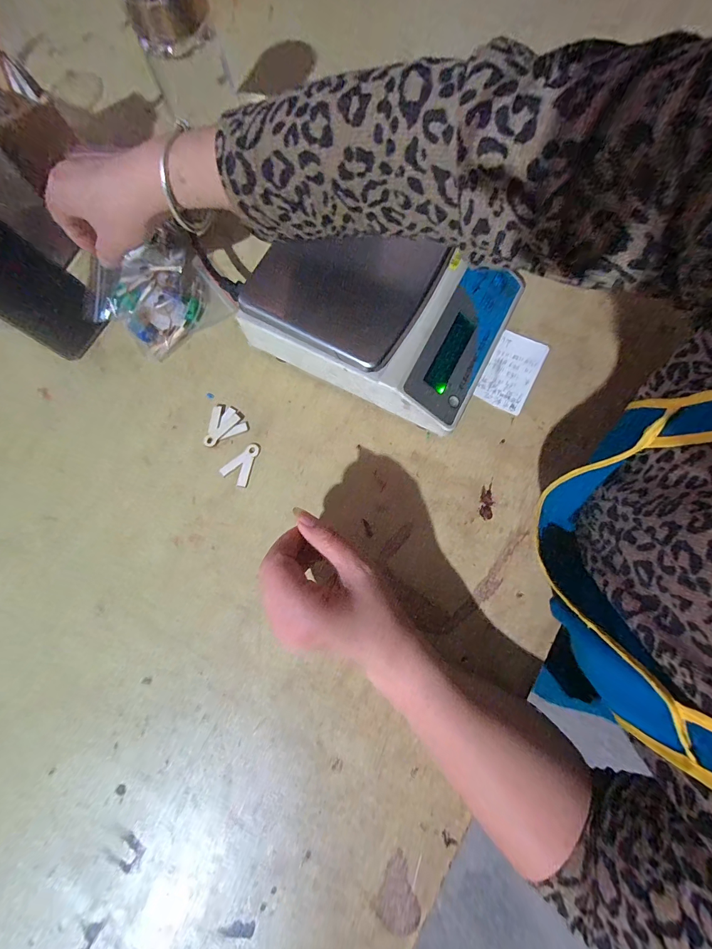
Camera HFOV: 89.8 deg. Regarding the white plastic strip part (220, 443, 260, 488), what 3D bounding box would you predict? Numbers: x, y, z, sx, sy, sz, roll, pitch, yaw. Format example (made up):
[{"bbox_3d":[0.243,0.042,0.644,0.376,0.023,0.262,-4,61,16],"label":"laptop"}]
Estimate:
[{"bbox_3d":[-0.120,-0.012,0.370,0.030,0.004,0.046,18,78,6],"label":"white plastic strip part"}]

